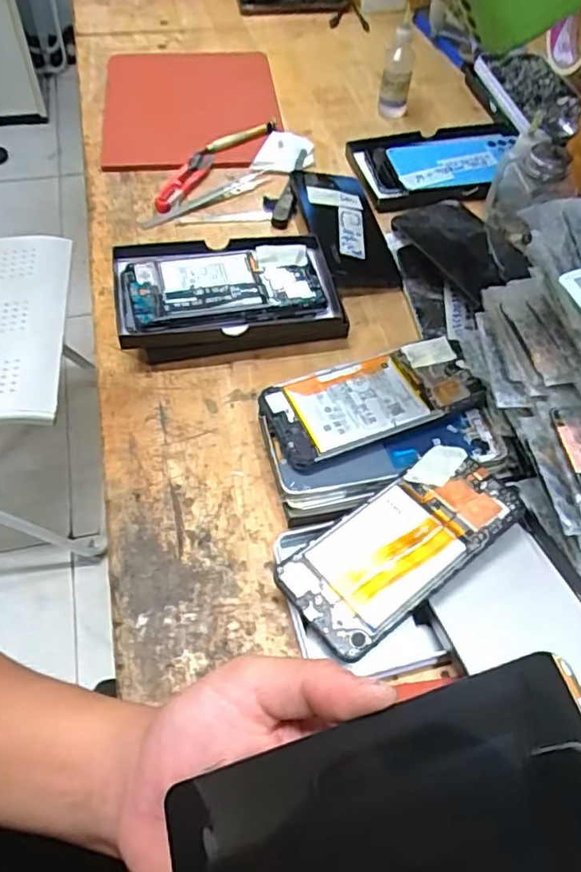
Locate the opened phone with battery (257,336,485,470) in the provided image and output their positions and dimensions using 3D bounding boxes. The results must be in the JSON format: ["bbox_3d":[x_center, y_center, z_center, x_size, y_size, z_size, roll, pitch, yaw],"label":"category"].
[{"bbox_3d":[0.062,-0.029,0.471,0.161,0.009,0.071,-20,64,-15],"label":"opened phone with battery"}]

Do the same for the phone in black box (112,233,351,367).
[{"bbox_3d":[-0.050,-0.119,0.530,0.189,0.044,0.106,-6,55,-6],"label":"phone in black box"}]

